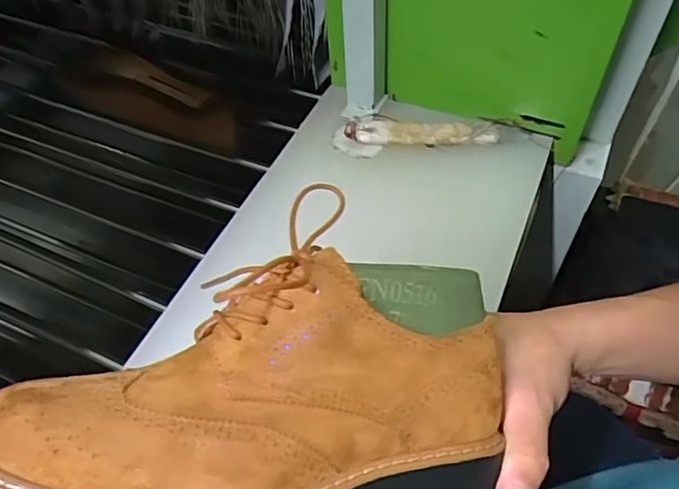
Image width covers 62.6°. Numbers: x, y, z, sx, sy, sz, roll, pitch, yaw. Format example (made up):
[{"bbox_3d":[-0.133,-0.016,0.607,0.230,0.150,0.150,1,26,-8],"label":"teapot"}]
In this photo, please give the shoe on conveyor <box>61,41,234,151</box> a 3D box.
[{"bbox_3d":[-0.212,-0.175,0.668,0.207,0.065,0.071,22,57,3],"label":"shoe on conveyor"}]

